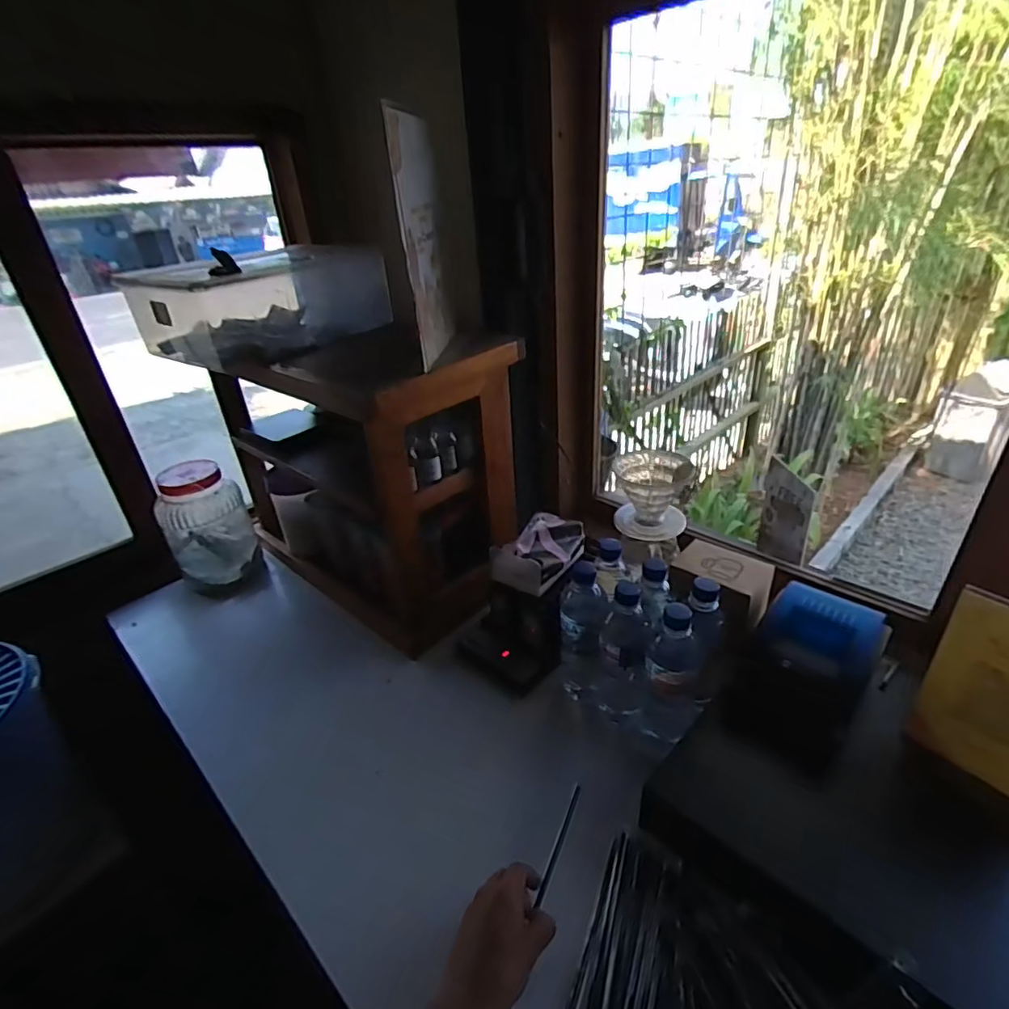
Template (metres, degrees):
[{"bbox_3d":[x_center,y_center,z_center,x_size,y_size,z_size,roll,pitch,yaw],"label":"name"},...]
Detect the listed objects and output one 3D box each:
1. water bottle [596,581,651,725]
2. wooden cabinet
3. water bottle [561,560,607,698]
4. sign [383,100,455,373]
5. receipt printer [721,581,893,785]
[{"bbox_3d":[0.154,0.207,0.722,0.064,0.227,0.060,4,32,13],"label":"water bottle"},{"bbox_3d":[-0.233,-0.062,1.017,0.485,0.462,0.283,22,40,37],"label":"wooden cabinet"},{"bbox_3d":[0.108,0.188,0.767,0.058,0.206,0.074,-1,31,5],"label":"water bottle"},{"bbox_3d":[-0.104,-0.344,0.728,0.009,0.284,0.167,0,30,9],"label":"sign"},{"bbox_3d":[0.359,0.202,0.660,0.122,0.133,0.154,23,40,37],"label":"receipt printer"}]

